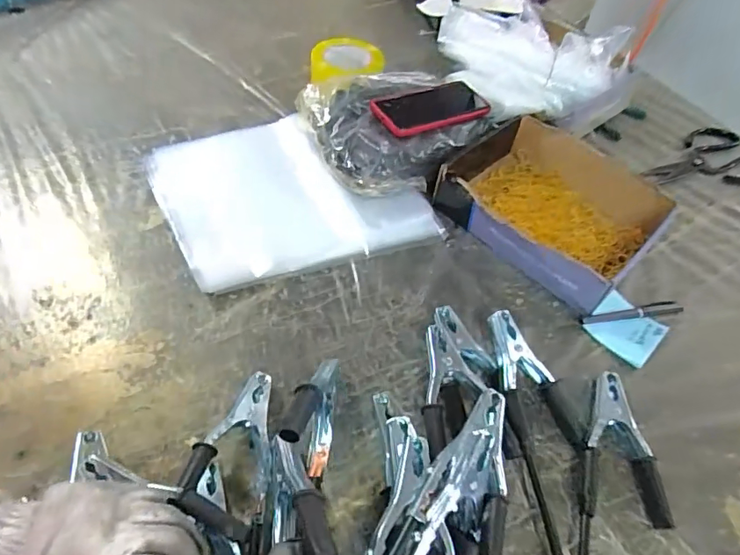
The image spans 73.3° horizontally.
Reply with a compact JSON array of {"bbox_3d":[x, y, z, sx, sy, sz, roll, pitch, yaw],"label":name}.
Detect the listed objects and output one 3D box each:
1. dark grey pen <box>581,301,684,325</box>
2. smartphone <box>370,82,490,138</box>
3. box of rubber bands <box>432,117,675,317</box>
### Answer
[{"bbox_3d":[0.313,0.042,0.590,0.133,0.011,0.015,-9,56,-10],"label":"dark grey pen"},{"bbox_3d":[0.087,-0.241,0.695,0.166,0.014,0.081,-22,59,-19],"label":"smartphone"},{"bbox_3d":[0.236,-0.101,0.660,0.259,0.063,0.216,39,61,21],"label":"box of rubber bands"}]

